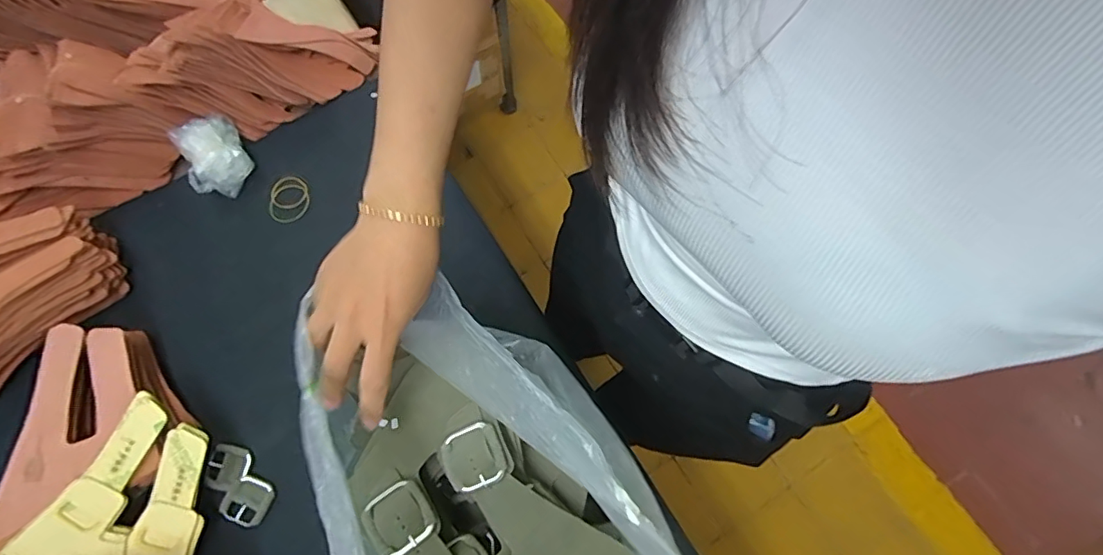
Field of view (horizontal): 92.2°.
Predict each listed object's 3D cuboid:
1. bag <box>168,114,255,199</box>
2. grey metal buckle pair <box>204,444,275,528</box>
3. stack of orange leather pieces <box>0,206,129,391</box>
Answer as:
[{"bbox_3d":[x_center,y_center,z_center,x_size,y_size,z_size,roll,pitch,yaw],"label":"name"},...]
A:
[{"bbox_3d":[-0.425,-0.151,0.671,0.076,0.068,0.101,-34,73,-12],"label":"bag"},{"bbox_3d":[-0.327,0.215,0.555,0.048,0.014,0.089,-38,74,-13],"label":"grey metal buckle pair"},{"bbox_3d":[-0.611,0.013,0.593,0.160,0.093,0.222,42,75,14],"label":"stack of orange leather pieces"}]

